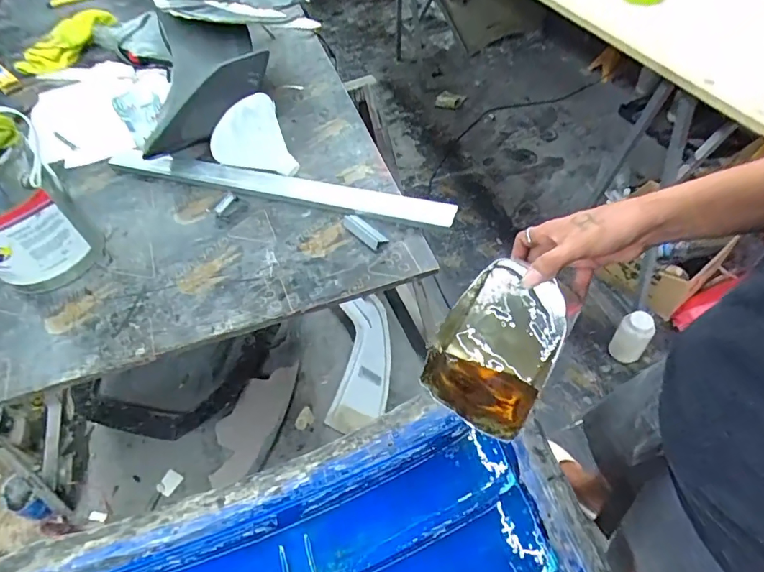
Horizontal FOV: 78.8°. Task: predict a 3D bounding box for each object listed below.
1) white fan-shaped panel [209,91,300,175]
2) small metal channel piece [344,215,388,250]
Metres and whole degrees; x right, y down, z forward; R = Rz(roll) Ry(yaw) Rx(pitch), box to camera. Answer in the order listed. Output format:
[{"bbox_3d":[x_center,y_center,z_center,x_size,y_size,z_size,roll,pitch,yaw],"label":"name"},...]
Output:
[{"bbox_3d":[-0.256,-0.277,0.898,0.140,0.207,0.041,-28,67,-11],"label":"white fan-shaped panel"},{"bbox_3d":[-0.030,-0.092,0.761,0.025,0.013,0.084,-39,58,-22],"label":"small metal channel piece"}]

